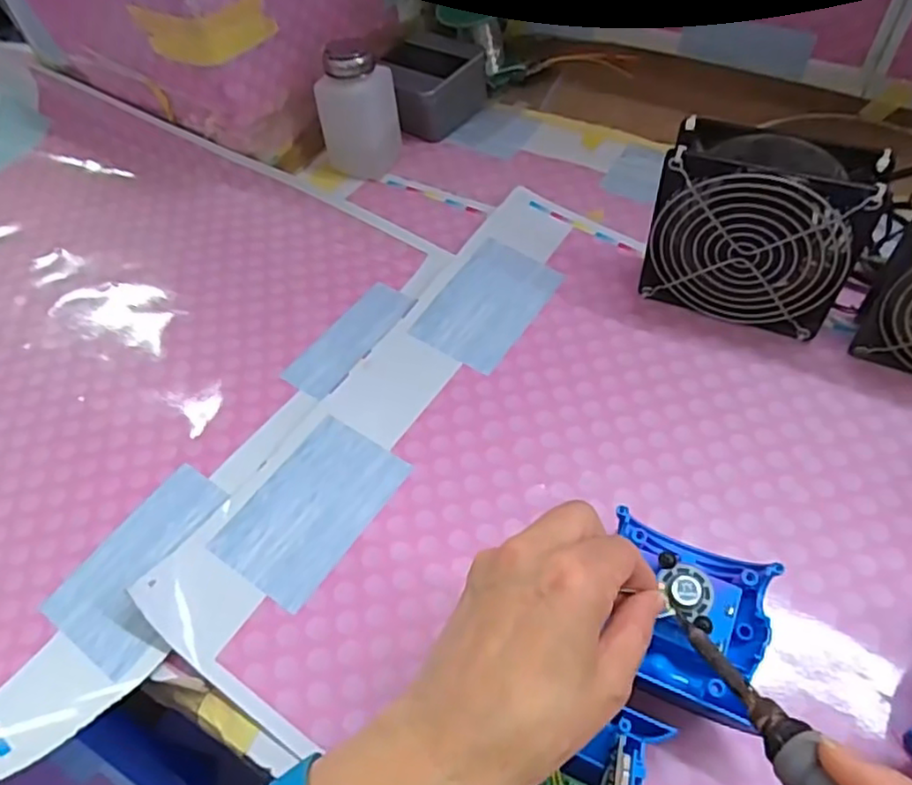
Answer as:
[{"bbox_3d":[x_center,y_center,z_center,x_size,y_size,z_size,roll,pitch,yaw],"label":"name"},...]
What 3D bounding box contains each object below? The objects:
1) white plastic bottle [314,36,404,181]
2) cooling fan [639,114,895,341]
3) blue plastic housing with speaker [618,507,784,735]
[{"bbox_3d":[-0.084,-0.239,0.550,0.053,0.091,0.049,17,58,16],"label":"white plastic bottle"},{"bbox_3d":[0.189,-0.100,0.419,0.120,0.118,0.046,23,60,20],"label":"cooling fan"},{"bbox_3d":[0.110,0.107,0.316,0.077,0.031,0.076,16,58,16],"label":"blue plastic housing with speaker"}]

